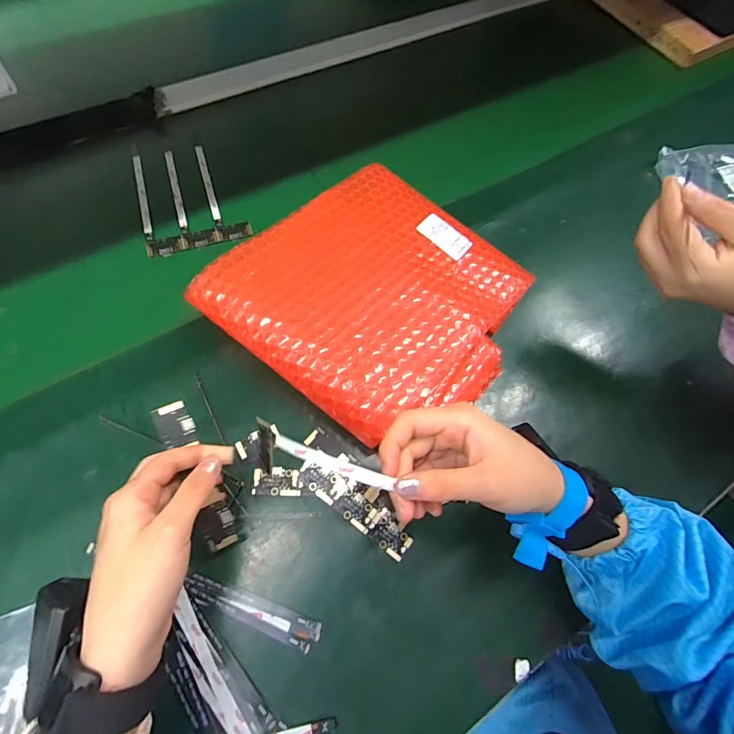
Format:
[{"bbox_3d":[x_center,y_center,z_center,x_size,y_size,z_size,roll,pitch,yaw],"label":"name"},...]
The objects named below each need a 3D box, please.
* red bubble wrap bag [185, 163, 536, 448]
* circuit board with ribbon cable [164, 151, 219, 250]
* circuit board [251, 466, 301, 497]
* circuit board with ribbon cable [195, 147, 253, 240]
[{"bbox_3d":[0.017,-0.067,0.380,0.237,0.071,0.244,37,67,13],"label":"red bubble wrap bag"},{"bbox_3d":[-0.204,-0.197,0.478,0.036,0.005,0.157,-16,67,-12],"label":"circuit board with ribbon cable"},{"bbox_3d":[-0.074,0.094,0.341,0.038,0.004,0.022,4,64,-3],"label":"circuit board"},{"bbox_3d":[-0.169,-0.208,0.486,0.037,0.004,0.154,-16,67,-12],"label":"circuit board with ribbon cable"}]

